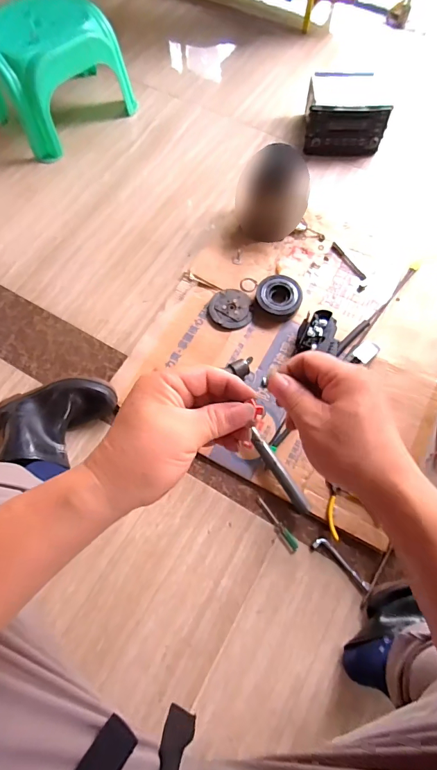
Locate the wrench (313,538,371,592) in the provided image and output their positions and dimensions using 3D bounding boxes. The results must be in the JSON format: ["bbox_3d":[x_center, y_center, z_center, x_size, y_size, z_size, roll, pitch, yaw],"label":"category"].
[{"bbox_3d":[0.227,0.324,0.714,0.118,0.007,0.025,36,73,15],"label":"wrench"}]

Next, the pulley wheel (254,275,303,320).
[{"bbox_3d":[0.137,-0.201,0.892,0.101,0.031,0.105,0,68,1],"label":"pulley wheel"}]

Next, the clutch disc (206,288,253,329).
[{"bbox_3d":[0.026,-0.176,0.897,0.094,0.011,0.103,0,68,1],"label":"clutch disc"}]

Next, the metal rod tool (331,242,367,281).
[{"bbox_3d":[0.315,-0.299,0.950,0.018,0.007,0.123,-29,70,-11],"label":"metal rod tool"}]

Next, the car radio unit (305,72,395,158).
[{"bbox_3d":[0.345,-0.738,1.069,0.205,0.137,0.163,3,68,2],"label":"car radio unit"}]

